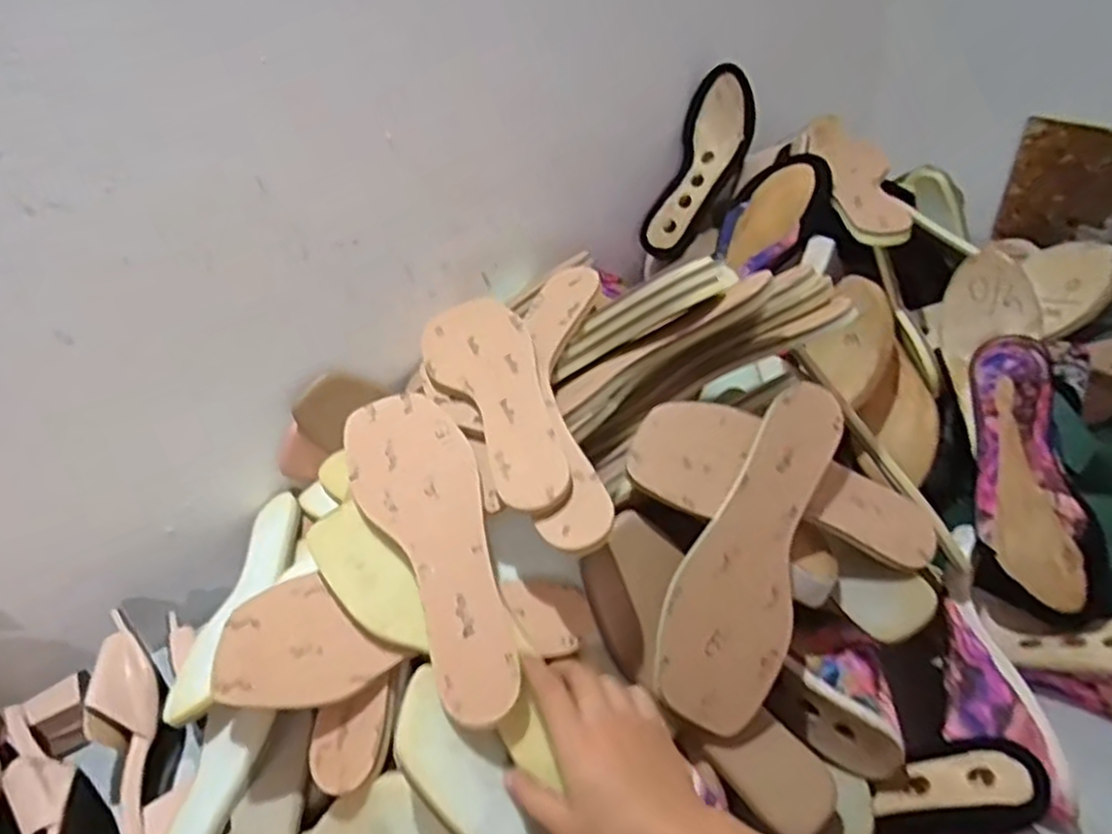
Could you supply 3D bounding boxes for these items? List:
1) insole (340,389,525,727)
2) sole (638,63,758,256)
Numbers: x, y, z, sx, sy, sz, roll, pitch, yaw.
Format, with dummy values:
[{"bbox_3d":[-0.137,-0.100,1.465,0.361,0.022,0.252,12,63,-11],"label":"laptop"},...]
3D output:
[{"bbox_3d":[-0.078,0.079,0.491,0.080,0.011,0.238,-27,62,-6],"label":"insole"},{"bbox_3d":[0.178,-0.305,0.887,0.079,0.055,0.236,24,91,33],"label":"sole"}]

